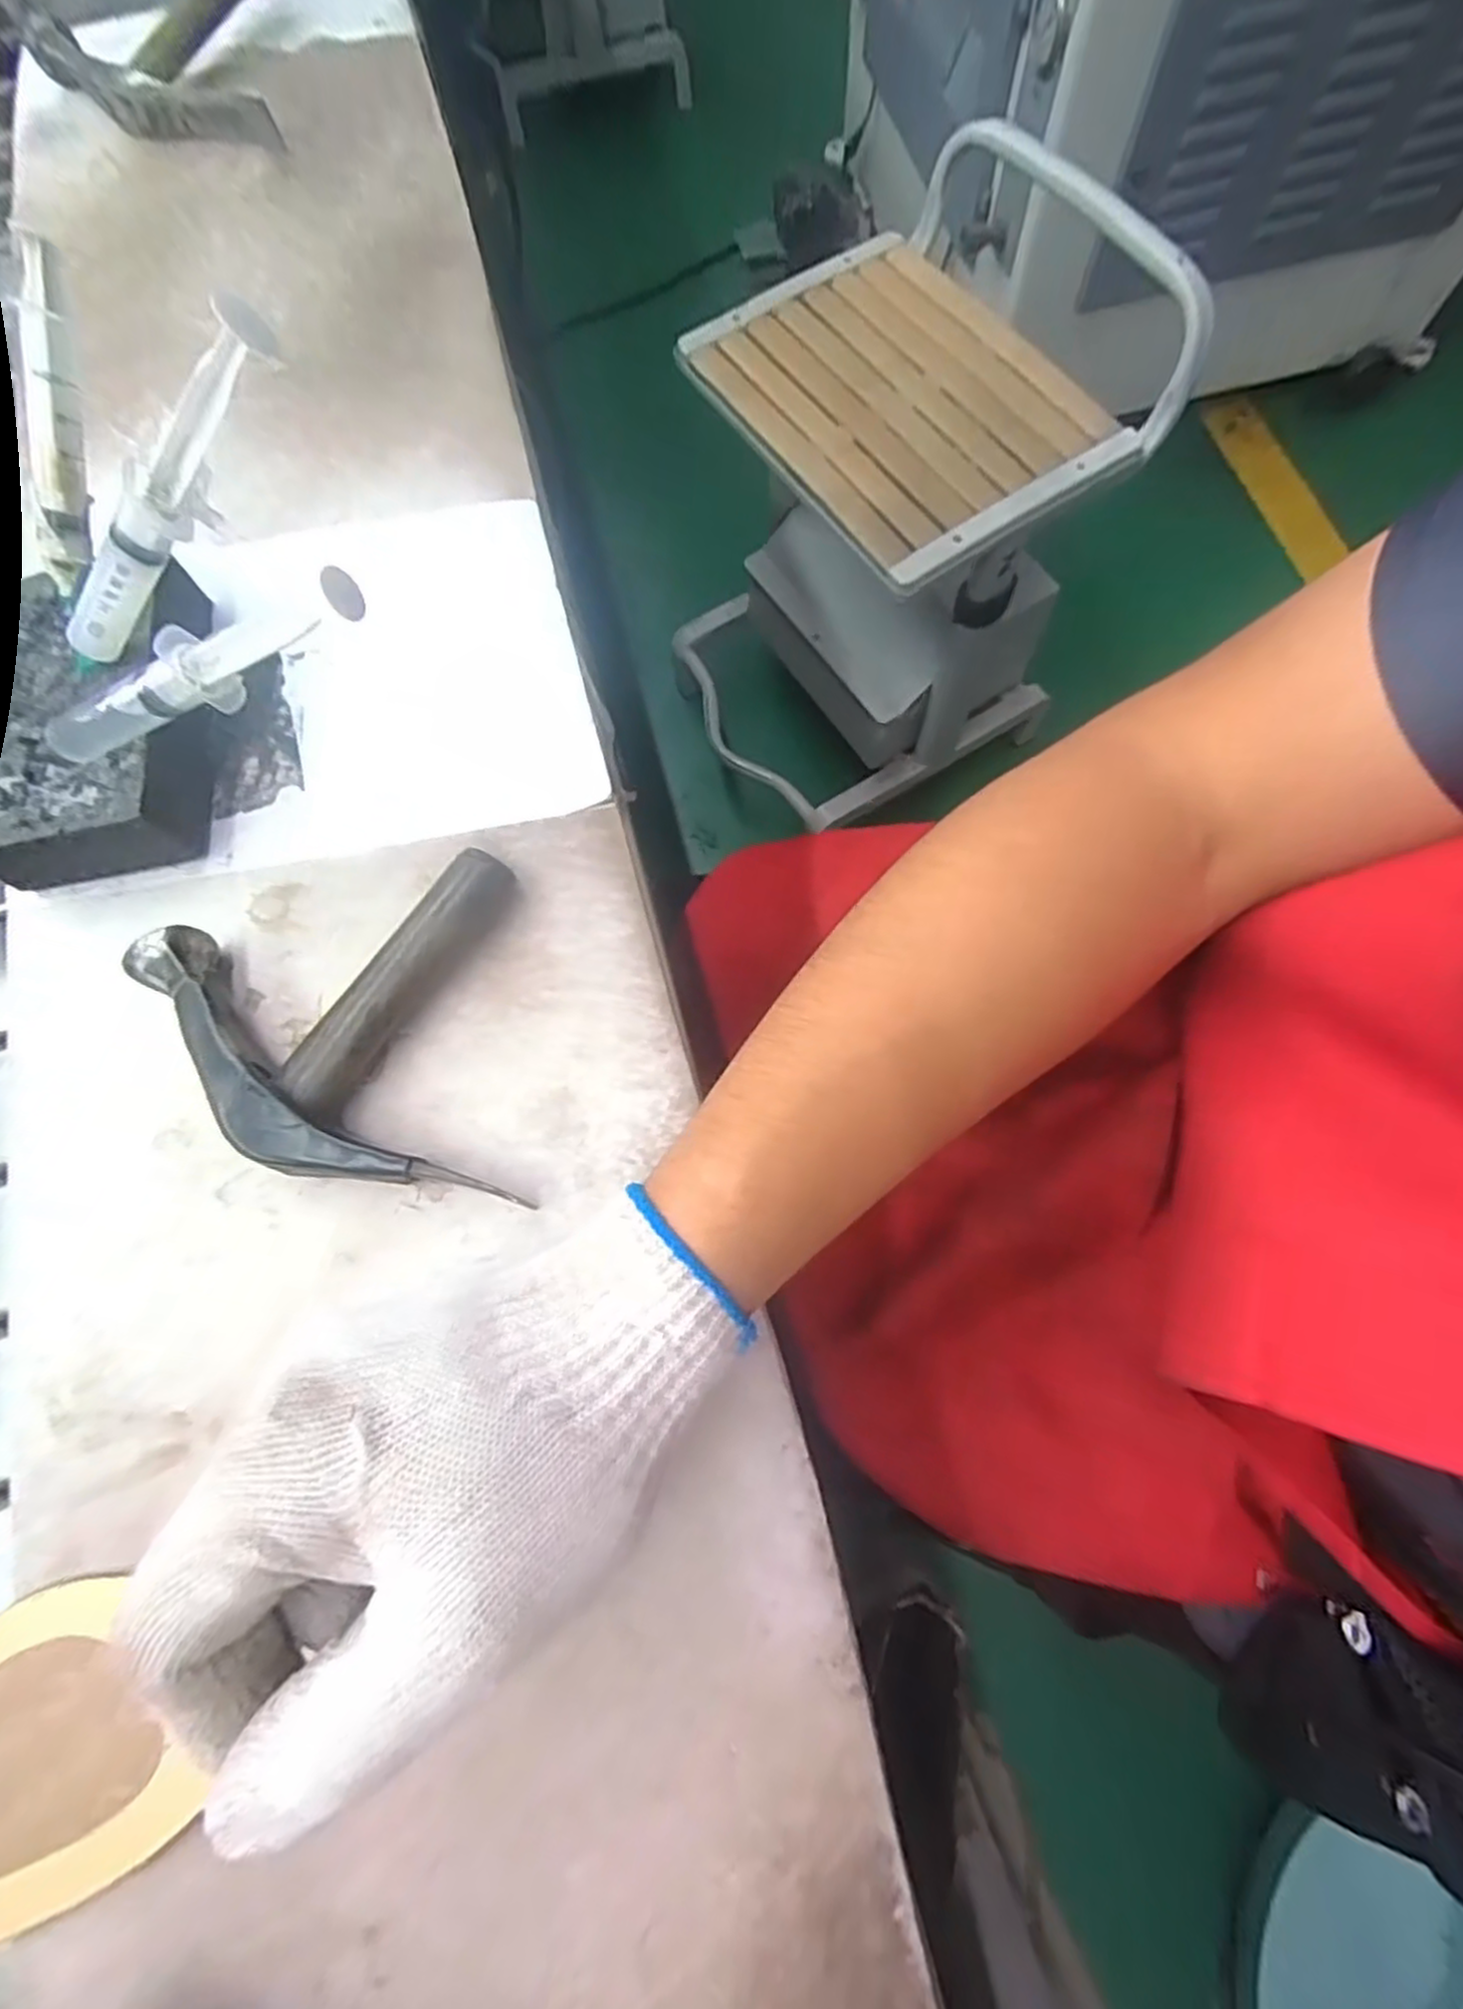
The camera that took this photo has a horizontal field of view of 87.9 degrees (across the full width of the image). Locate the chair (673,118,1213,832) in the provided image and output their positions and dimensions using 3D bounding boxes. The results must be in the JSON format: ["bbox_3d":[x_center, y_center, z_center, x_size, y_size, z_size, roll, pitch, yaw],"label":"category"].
[{"bbox_3d":[0.163,-0.539,0.870,0.384,0.477,0.385,-29,73,-8],"label":"chair"}]

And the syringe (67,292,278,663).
[{"bbox_3d":[-0.190,-0.162,0.250,0.145,0.017,0.013,-30,70,30],"label":"syringe"}]

